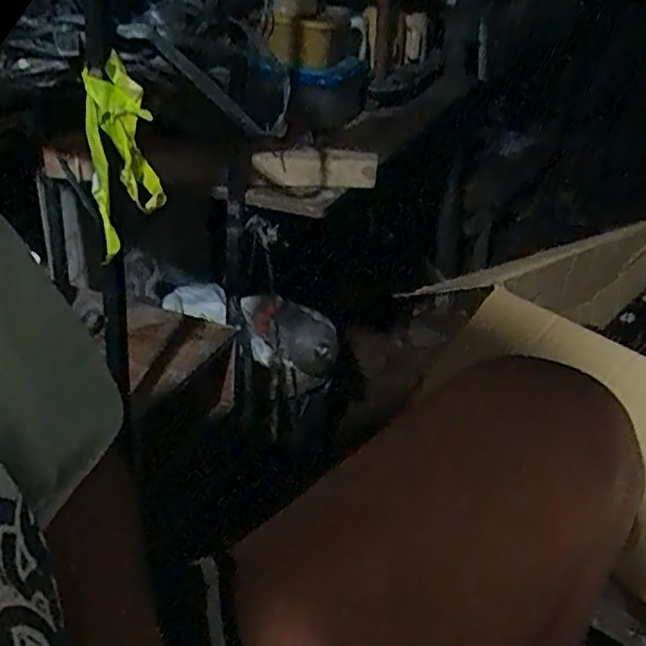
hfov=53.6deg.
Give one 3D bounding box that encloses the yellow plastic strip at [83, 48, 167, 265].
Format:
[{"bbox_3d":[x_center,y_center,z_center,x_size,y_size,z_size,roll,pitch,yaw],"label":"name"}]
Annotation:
[{"bbox_3d":[-0.163,-0.132,0.516,0.054,0.140,0.042,-10,34,-12],"label":"yellow plastic strip"}]

